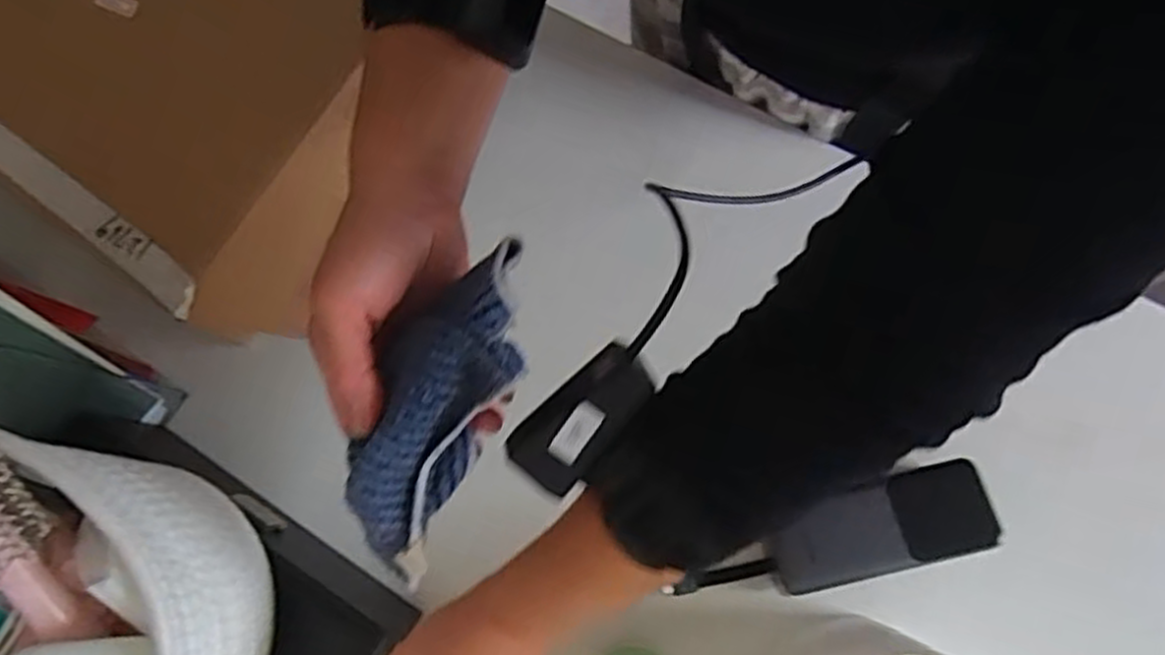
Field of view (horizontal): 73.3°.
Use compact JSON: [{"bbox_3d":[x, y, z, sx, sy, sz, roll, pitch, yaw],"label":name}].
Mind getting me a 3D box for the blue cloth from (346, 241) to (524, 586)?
[{"bbox_3d":[-0.064,0.041,0.338,0.053,0.038,0.160,24,101,6],"label":"blue cloth"}]

